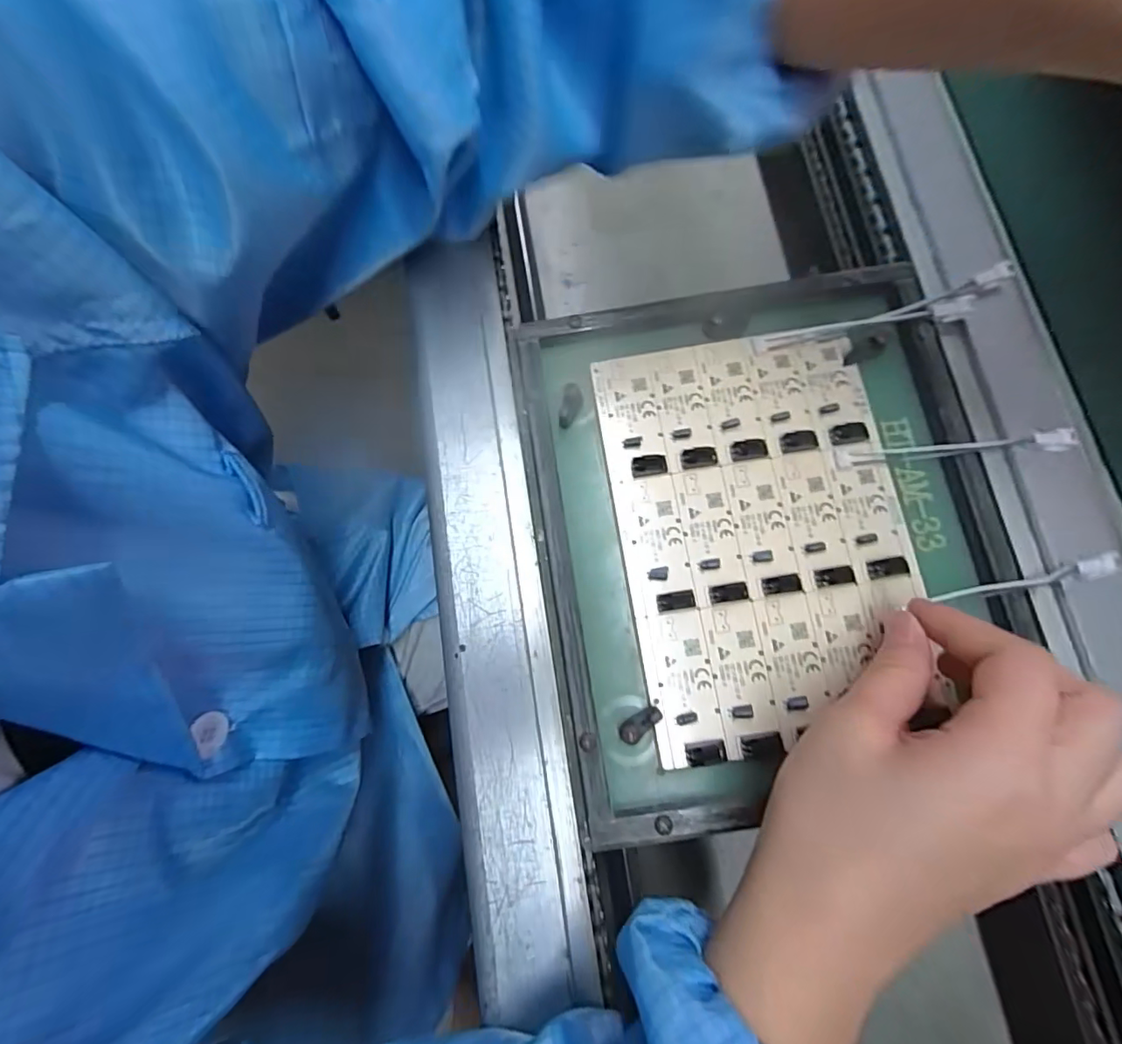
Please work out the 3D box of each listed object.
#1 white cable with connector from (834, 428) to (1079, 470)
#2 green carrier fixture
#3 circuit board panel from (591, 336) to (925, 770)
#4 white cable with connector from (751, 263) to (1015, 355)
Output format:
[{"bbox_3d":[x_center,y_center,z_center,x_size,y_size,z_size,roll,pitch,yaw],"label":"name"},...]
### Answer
[{"bbox_3d":[0.180,-0.034,0.241,0.098,0.005,0.009,-4,76,13],"label":"white cable with connector"},{"bbox_3d":[0.089,0.002,0.242,0.196,0.019,0.235,-9,77,-2],"label":"green carrier fixture"},{"bbox_3d":[0.093,0.003,0.244,0.126,0.007,0.191,-9,77,1],"label":"circuit board panel"},{"bbox_3d":[0.158,-0.099,0.256,0.121,0.021,0.019,-12,75,-5],"label":"white cable with connector"}]

